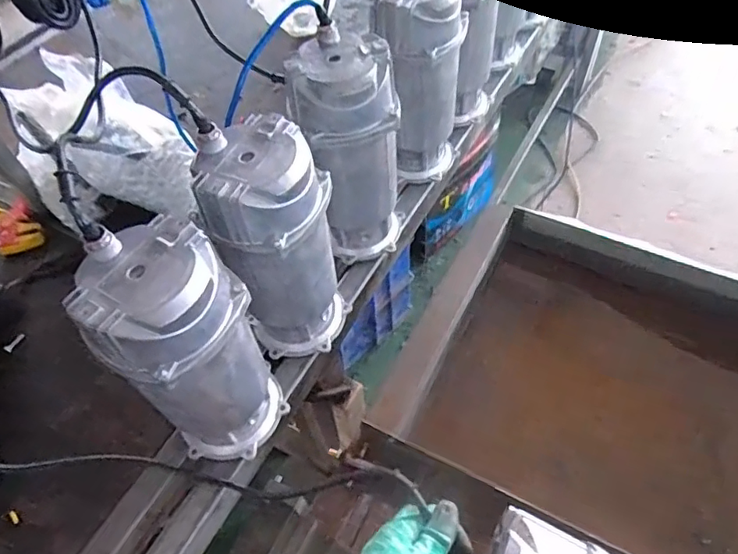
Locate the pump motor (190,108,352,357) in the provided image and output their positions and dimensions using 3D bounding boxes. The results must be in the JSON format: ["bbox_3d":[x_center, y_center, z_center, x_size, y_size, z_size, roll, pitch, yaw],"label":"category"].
[{"bbox_3d":[-0.101,-0.027,0.635,0.123,0.292,0.123,-3,53,3],"label":"pump motor"}]

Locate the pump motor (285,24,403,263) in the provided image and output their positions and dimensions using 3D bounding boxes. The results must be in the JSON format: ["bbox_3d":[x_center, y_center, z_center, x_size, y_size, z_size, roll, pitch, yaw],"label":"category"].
[{"bbox_3d":[-0.029,-0.150,0.718,0.122,0.292,0.118,-36,59,-20],"label":"pump motor"}]

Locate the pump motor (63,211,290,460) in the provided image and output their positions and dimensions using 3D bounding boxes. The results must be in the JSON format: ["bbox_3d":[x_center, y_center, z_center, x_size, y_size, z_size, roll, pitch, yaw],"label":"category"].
[{"bbox_3d":[-0.175,0.086,0.559,0.134,0.296,0.114,-32,57,-18],"label":"pump motor"}]

